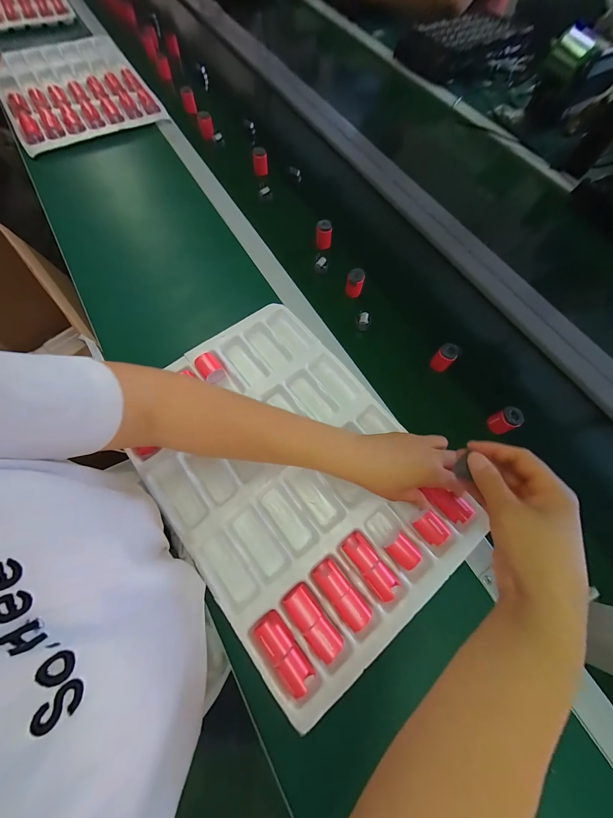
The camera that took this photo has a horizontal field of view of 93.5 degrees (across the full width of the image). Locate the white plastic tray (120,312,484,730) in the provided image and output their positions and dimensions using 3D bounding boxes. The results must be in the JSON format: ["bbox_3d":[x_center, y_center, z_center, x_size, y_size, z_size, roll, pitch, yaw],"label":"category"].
[{"bbox_3d":[-0.023,0.083,0.392,0.316,0.040,0.440,-38,73,-15],"label":"white plastic tray"}]

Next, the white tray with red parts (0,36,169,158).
[{"bbox_3d":[-0.578,-0.792,0.716,0.318,0.034,0.455,-30,73,-12],"label":"white tray with red parts"}]

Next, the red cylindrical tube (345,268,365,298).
[{"bbox_3d":[0.087,-0.225,0.516,0.029,0.045,0.025,15,70,4],"label":"red cylindrical tube"}]

